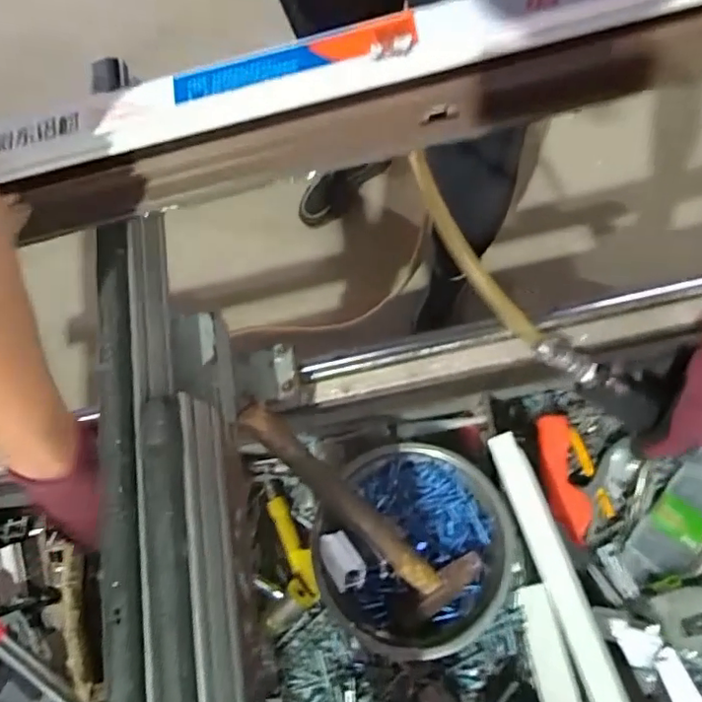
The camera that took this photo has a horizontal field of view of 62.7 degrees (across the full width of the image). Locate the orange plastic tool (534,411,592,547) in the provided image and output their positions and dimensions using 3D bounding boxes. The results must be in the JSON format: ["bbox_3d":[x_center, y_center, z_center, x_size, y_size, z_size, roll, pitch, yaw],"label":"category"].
[{"bbox_3d":[0.228,0.136,0.622,0.049,0.020,0.133,-10,75,-2],"label":"orange plastic tool"}]

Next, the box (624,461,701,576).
[{"bbox_3d":[0.349,0.178,0.610,0.125,0.037,0.071,-43,79,-10],"label":"box"}]

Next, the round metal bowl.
[{"bbox_3d":[0.062,0.205,0.603,0.196,0.061,0.204,0,75,1],"label":"round metal bowl"}]

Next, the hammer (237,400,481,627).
[{"bbox_3d":[0.006,0.152,0.535,0.094,0.039,0.304,-46,117,-11],"label":"hammer"}]

